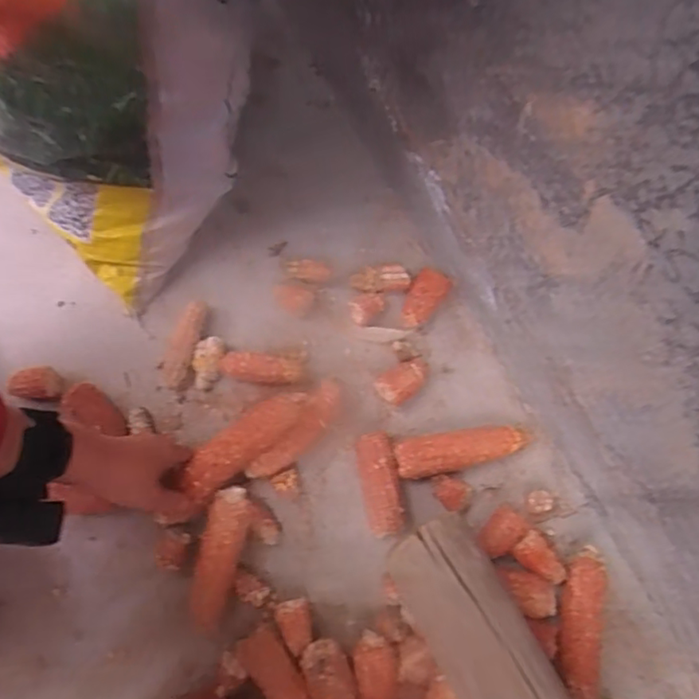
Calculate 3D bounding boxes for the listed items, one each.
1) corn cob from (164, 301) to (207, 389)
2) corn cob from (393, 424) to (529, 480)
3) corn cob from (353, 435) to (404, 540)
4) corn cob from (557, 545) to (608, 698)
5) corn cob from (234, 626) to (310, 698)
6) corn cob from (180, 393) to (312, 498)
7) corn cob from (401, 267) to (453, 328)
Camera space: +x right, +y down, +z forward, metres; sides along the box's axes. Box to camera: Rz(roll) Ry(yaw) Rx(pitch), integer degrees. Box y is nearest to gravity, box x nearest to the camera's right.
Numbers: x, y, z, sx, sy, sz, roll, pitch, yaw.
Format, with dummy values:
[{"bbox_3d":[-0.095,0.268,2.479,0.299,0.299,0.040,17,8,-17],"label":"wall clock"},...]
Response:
[{"bbox_3d":[-0.168,-0.005,0.596,0.025,0.020,0.089,16,76,5],"label":"corn cob"},{"bbox_3d":[0.112,0.100,0.582,0.135,0.038,0.039,-10,75,-4],"label":"corn cob"},{"bbox_3d":[0.029,0.129,0.561,0.035,0.034,0.093,-8,75,-5],"label":"corn cob"},{"bbox_3d":[0.212,0.257,0.541,0.040,0.035,0.142,9,74,1],"label":"corn cob"},{"bbox_3d":[-0.044,0.310,0.520,0.036,0.033,0.138,-41,78,-9],"label":"corn cob"},{"bbox_3d":[-0.097,0.086,0.546,0.135,0.026,0.035,-38,77,-1],"label":"corn cob"},{"bbox_3d":[0.080,-0.051,0.623,0.035,0.030,0.065,26,77,8],"label":"corn cob"}]

